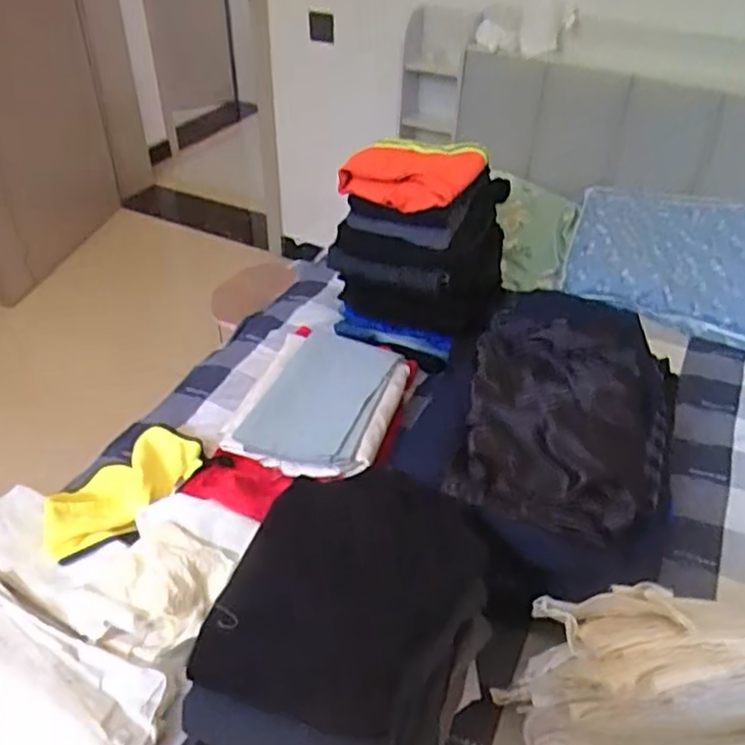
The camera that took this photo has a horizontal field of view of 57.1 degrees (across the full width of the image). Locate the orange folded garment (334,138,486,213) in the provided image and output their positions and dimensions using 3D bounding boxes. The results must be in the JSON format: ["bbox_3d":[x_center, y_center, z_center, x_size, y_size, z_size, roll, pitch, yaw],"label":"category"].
[{"bbox_3d":[0.070,-0.408,1.353,0.275,0.052,0.266,15,41,16],"label":"orange folded garment"}]

